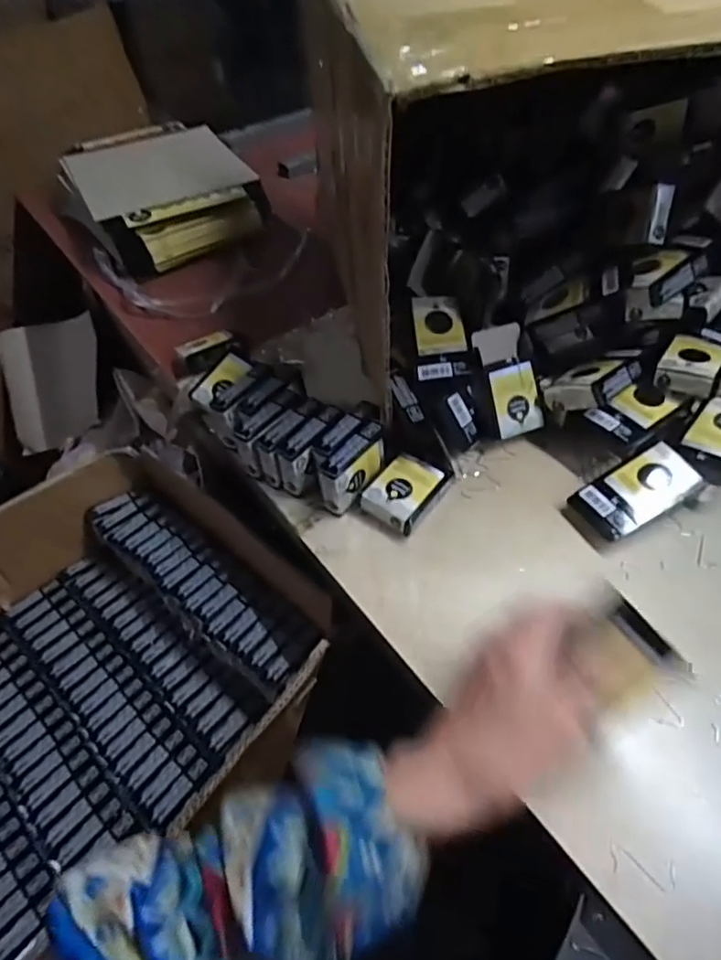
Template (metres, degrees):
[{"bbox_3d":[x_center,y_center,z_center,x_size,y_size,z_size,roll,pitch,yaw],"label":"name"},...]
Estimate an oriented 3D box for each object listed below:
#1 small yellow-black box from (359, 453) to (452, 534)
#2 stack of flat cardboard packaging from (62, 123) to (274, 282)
[{"bbox_3d":[0.039,0.012,0.496,0.049,0.026,0.066,30,58,27],"label":"small yellow-black box"},{"bbox_3d":[-0.315,-0.450,0.886,0.247,0.081,0.343,-32,54,-21],"label":"stack of flat cardboard packaging"}]

